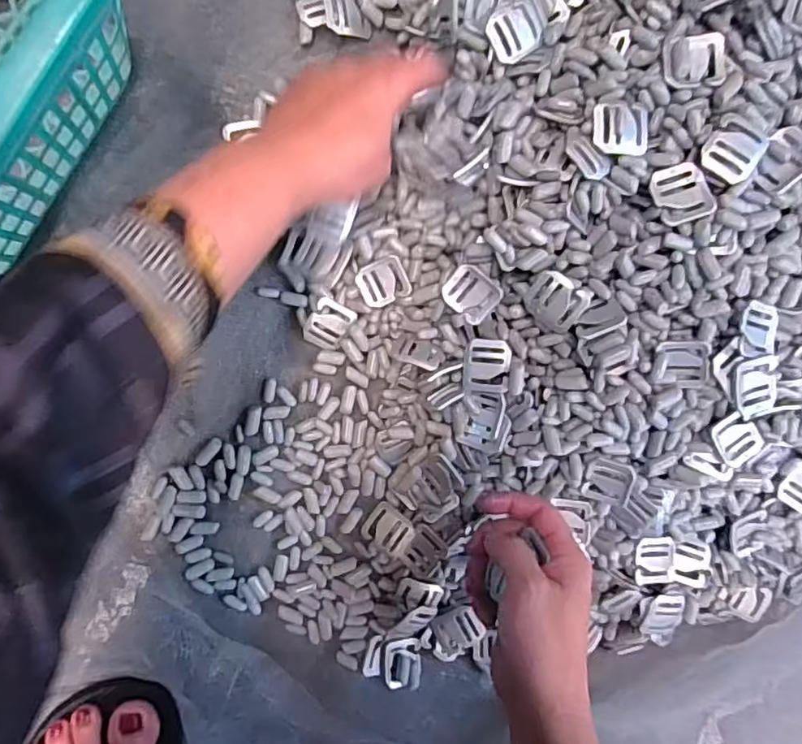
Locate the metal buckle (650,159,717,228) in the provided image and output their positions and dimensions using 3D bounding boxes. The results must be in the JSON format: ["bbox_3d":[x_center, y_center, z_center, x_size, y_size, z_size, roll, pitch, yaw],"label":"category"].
[{"bbox_3d":[0.164,-0.104,0.341,0.029,0.008,0.033,-16,83,13],"label":"metal buckle"}]

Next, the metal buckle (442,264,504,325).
[{"bbox_3d":[0.047,-0.052,0.386,0.035,0.011,0.030,39,110,9],"label":"metal buckle"}]

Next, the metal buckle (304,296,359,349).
[{"bbox_3d":[-0.052,-0.034,0.421,0.028,0.008,0.033,31,87,-9],"label":"metal buckle"}]

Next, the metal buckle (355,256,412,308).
[{"bbox_3d":[-0.012,-0.062,0.407,0.033,0.004,0.030,-22,103,12],"label":"metal buckle"}]

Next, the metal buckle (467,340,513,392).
[{"bbox_3d":[0.059,-0.004,0.392,0.029,0.008,0.035,2,93,20],"label":"metal buckle"}]

